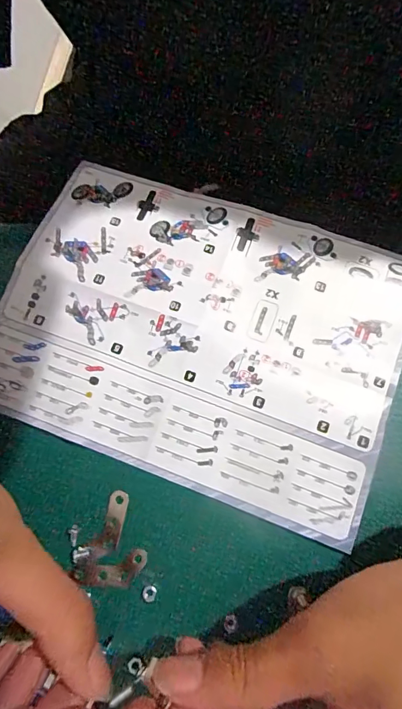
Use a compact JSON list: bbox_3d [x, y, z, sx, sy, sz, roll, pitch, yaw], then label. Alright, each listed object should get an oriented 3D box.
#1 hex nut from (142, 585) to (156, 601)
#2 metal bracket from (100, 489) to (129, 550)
[{"bbox_3d":[-0.026,0.119,0.208,0.007,0.004,0.007,17,77,4],"label":"hex nut"},{"bbox_3d":[-0.045,0.085,0.216,0.010,0.004,0.029,12,77,3],"label":"metal bracket"}]

